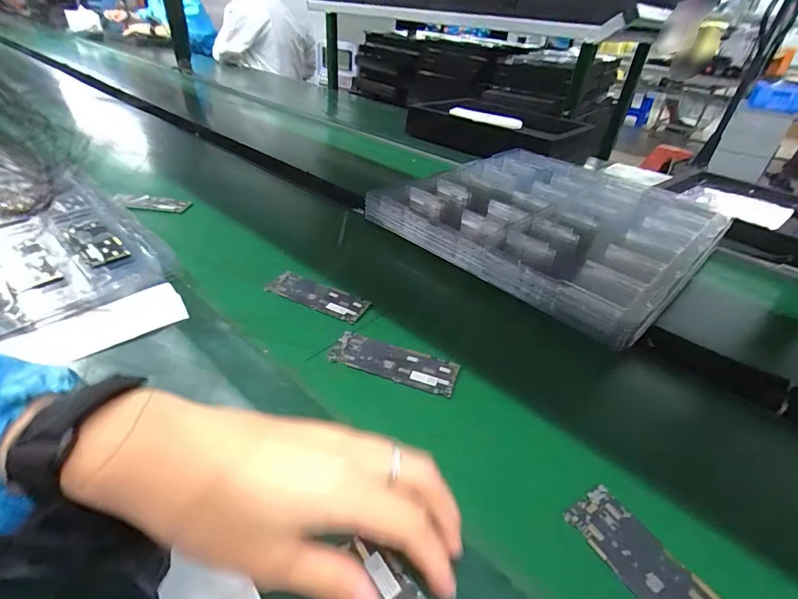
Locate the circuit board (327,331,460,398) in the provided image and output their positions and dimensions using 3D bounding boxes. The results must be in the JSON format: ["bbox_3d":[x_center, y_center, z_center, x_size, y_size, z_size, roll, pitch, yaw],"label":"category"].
[{"bbox_3d":[-0.006,0.062,0.400,0.125,0.008,0.044,13,38,15],"label":"circuit board"}]

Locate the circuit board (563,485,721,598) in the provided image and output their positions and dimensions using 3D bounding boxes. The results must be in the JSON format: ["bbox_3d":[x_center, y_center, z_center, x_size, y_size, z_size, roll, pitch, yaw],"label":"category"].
[{"bbox_3d":[0.166,0.179,0.252,0.044,0.004,0.122,-19,43,-26],"label":"circuit board"}]

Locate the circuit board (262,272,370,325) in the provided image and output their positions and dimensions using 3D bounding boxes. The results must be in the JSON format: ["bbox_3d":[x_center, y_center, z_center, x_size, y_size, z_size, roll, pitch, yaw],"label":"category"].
[{"bbox_3d":[-0.099,-0.005,0.482,0.127,0.005,0.045,18,40,20],"label":"circuit board"}]

